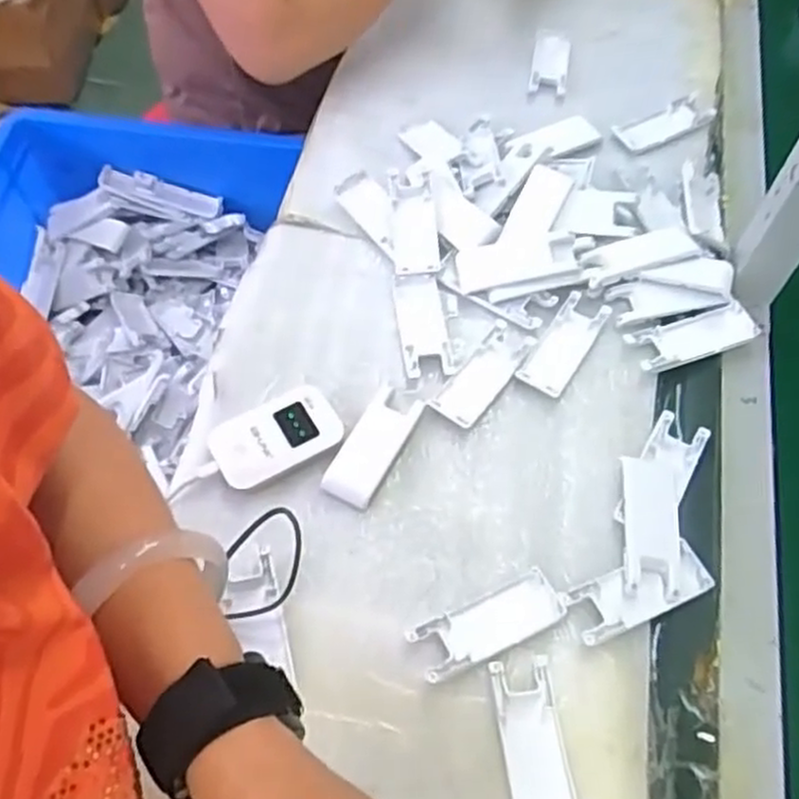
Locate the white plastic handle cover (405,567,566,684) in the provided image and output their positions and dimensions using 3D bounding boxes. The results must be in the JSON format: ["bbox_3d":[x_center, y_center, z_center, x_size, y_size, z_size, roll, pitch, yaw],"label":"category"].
[{"bbox_3d":[0.060,0.154,0.516,0.106,0.015,0.039,-21,62,-16],"label":"white plastic handle cover"}]

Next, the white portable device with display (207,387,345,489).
[{"bbox_3d":[-0.094,0.029,0.583,0.099,0.013,0.056,-26,63,-18],"label":"white portable device with display"}]

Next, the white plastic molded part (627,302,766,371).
[{"bbox_3d":[0.252,-0.055,0.645,0.110,0.010,0.042,-15,60,-12],"label":"white plastic molded part"}]

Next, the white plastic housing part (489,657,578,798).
[{"bbox_3d":[0.085,0.220,0.475,0.039,0.014,0.104,-5,58,-6],"label":"white plastic housing part"}]

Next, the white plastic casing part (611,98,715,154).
[{"bbox_3d":[0.278,-0.288,0.793,0.119,0.008,0.044,-24,62,-17],"label":"white plastic casing part"}]

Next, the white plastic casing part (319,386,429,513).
[{"bbox_3d":[-0.020,0.035,0.587,0.042,0.009,0.100,25,60,12],"label":"white plastic casing part"}]

